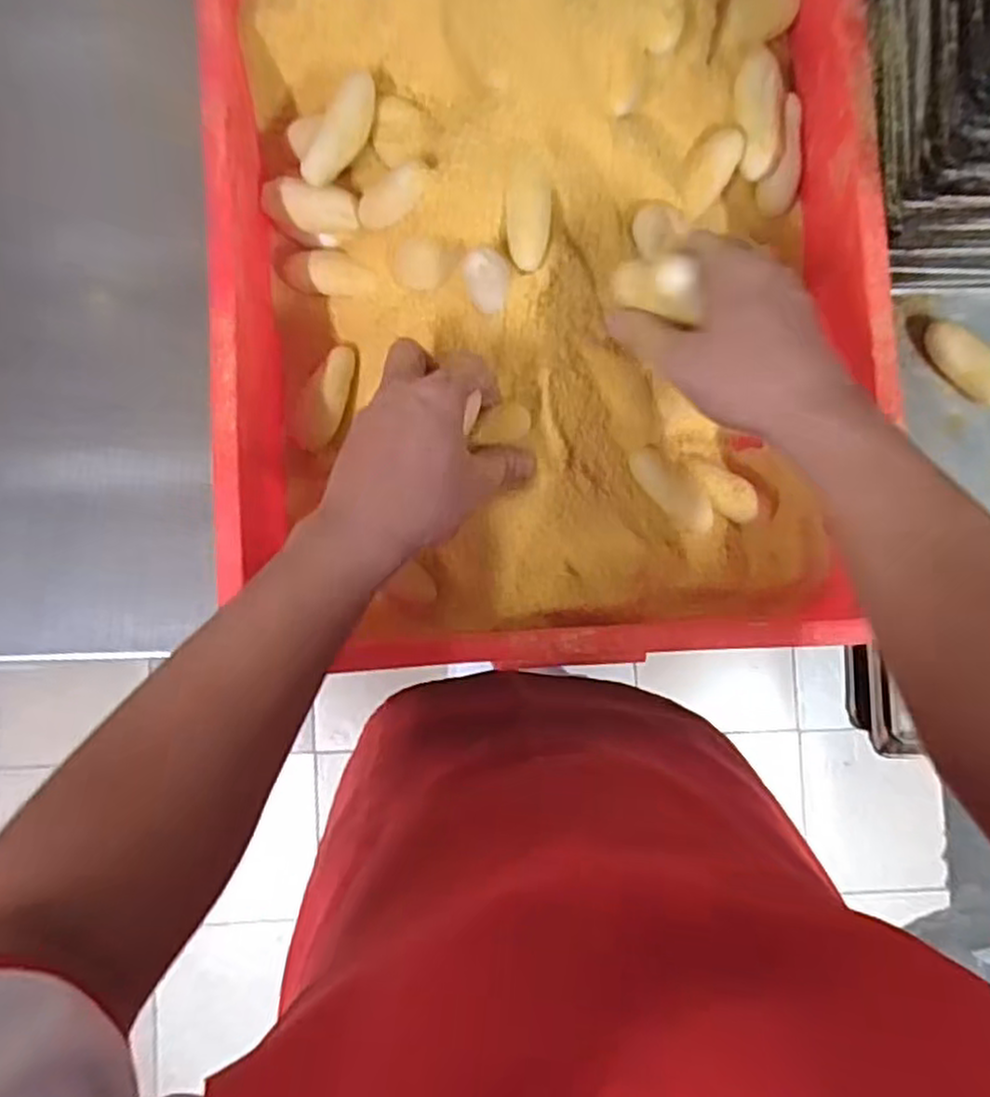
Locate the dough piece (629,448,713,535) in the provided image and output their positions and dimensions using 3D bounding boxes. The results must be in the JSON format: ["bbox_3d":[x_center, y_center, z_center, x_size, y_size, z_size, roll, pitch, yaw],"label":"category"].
[{"bbox_3d":[0.121,-0.040,0.500,0.071,0.016,0.024,42,88,1],"label":"dough piece"}]

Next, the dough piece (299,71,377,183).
[{"bbox_3d":[-0.099,-0.270,0.476,0.023,0.017,0.073,35,103,1],"label":"dough piece"}]

